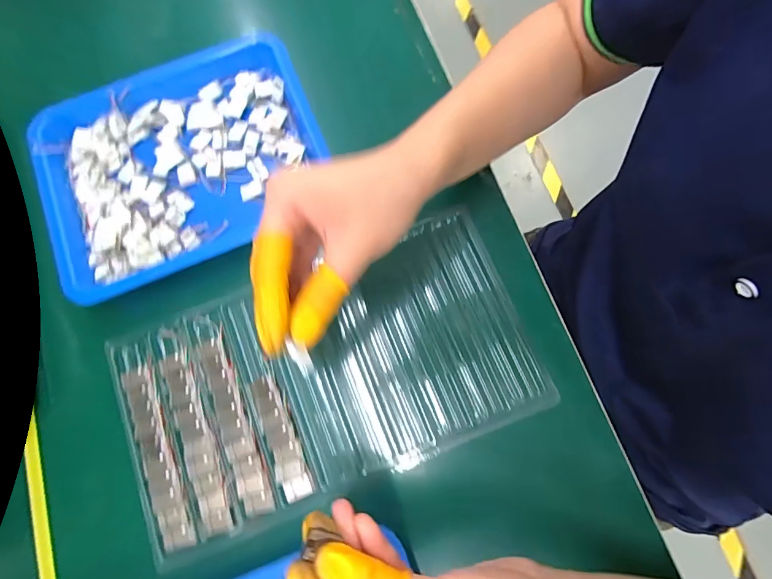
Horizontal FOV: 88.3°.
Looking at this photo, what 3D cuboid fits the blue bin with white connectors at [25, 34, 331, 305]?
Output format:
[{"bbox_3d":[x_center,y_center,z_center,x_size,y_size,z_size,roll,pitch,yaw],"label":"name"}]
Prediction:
[{"bbox_3d":[-0.162,-0.098,0.317,0.220,0.030,0.167,-22,77,-4],"label":"blue bin with white connectors"}]

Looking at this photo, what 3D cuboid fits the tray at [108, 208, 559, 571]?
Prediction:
[{"bbox_3d":[-0.041,0.060,0.291,0.291,0.016,0.157,-21,77,-4],"label":"tray"}]

